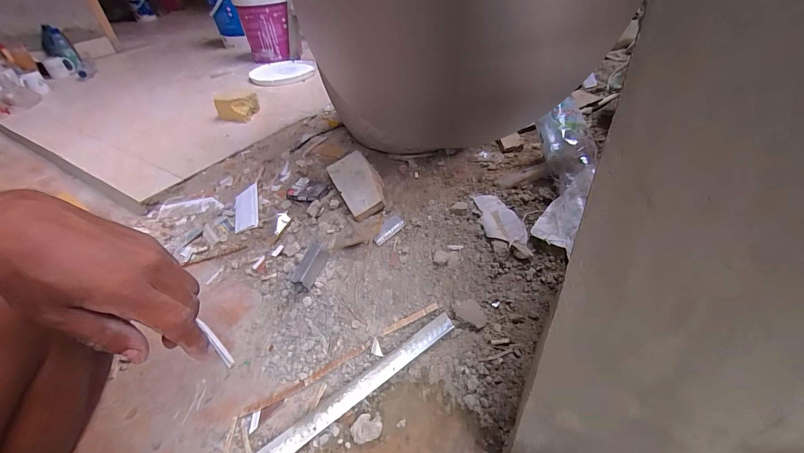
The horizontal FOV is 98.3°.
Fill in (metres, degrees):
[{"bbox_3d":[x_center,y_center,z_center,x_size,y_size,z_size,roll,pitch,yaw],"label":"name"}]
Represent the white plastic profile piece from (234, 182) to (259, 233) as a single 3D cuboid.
[{"bbox_3d":[-0.386,-0.050,0.864,0.066,0.017,0.162,-22,48,5],"label":"white plastic profile piece"}]

